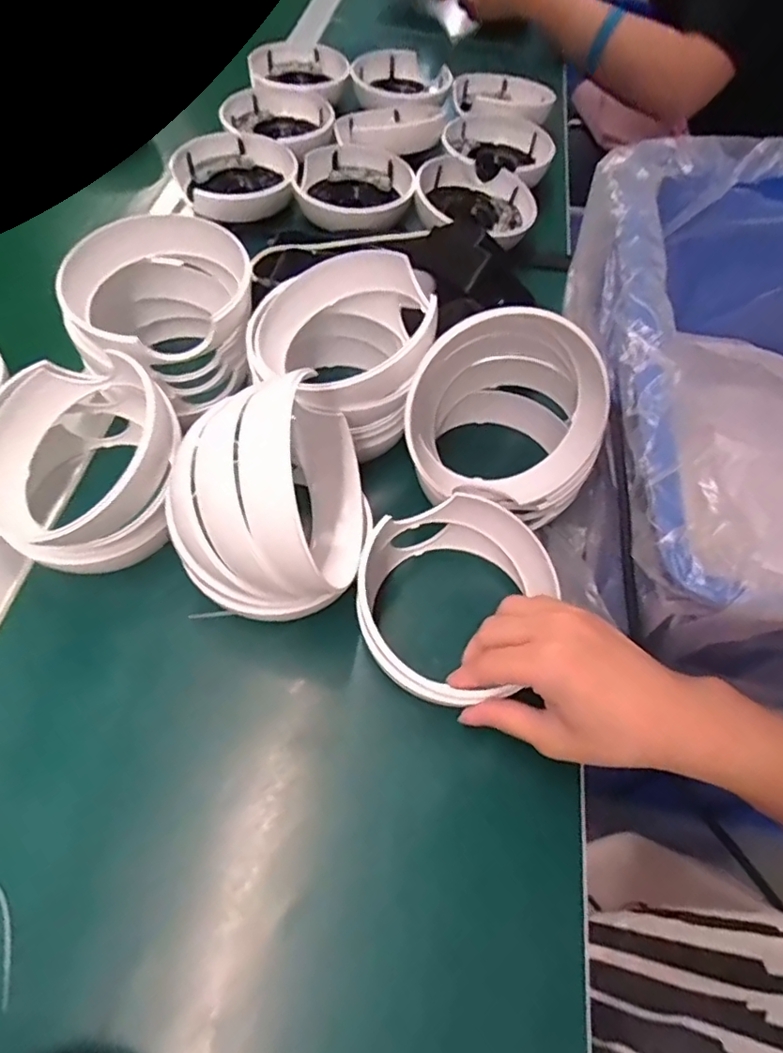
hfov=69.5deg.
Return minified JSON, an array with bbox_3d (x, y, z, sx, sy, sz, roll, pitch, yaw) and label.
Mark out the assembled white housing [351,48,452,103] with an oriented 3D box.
[{"bbox_3d":[0.011,-0.518,0.669,0.115,0.035,0.122,3,59,-2],"label":"assembled white housing"}]

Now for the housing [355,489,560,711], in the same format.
[{"bbox_3d":[0.039,0.041,0.333,0.120,0.049,0.115,2,59,-3],"label":"housing"}]

